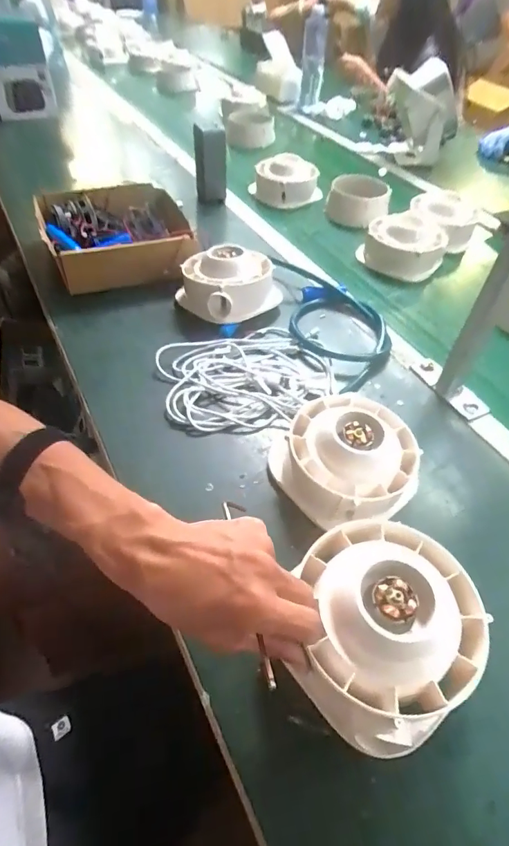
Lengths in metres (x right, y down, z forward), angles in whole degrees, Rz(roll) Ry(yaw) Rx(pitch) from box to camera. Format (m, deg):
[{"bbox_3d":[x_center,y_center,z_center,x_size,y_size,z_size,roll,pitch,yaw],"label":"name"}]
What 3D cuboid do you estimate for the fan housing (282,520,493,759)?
[{"bbox_3d":[0.089,0.137,0.313,0.125,0.067,0.129,2,48,-2],"label":"fan housing"}]

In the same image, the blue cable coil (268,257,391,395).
[{"bbox_3d":[0.119,-0.159,0.667,0.138,0.026,0.301,-3,50,-7],"label":"blue cable coil"}]

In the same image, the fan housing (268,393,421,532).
[{"bbox_3d":[0.097,0.031,0.454,0.128,0.069,0.130,2,49,-2],"label":"fan housing"}]

